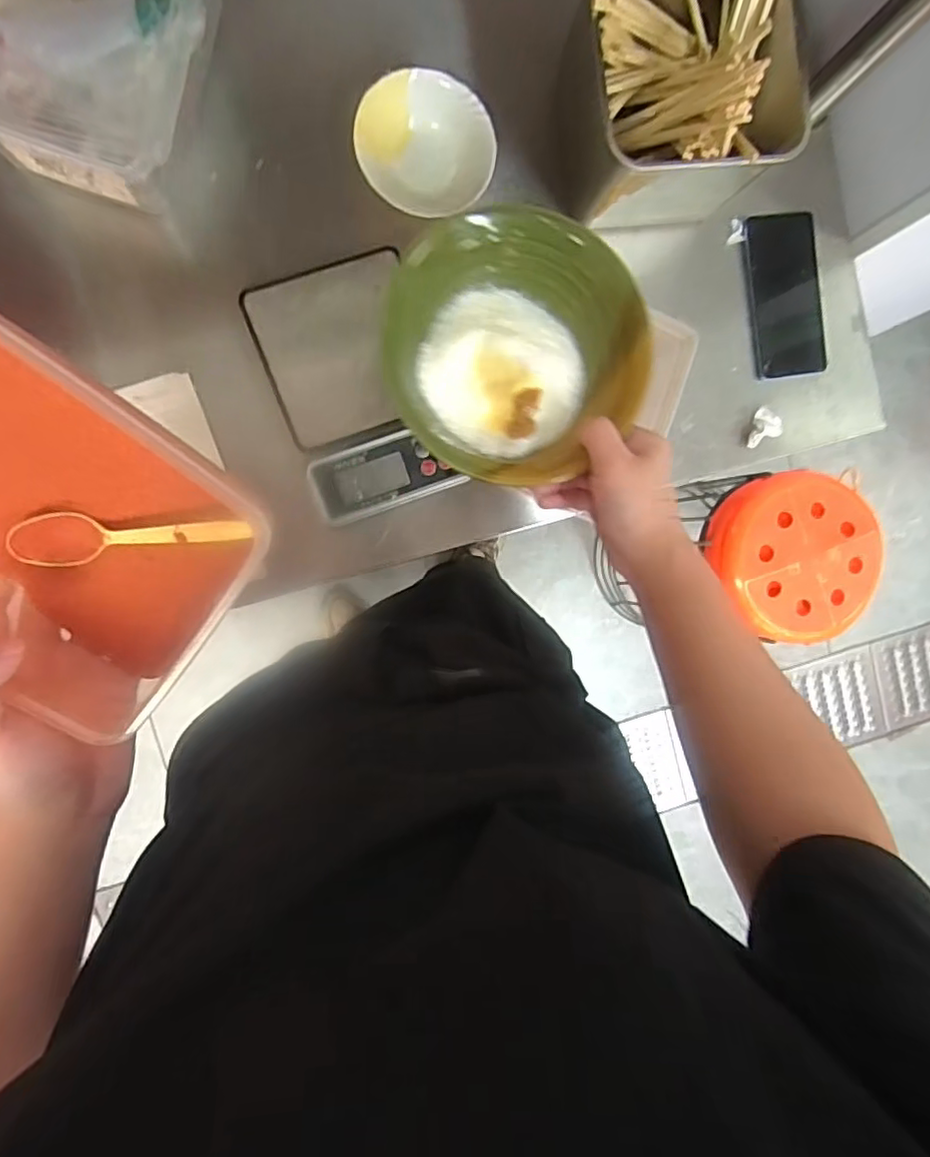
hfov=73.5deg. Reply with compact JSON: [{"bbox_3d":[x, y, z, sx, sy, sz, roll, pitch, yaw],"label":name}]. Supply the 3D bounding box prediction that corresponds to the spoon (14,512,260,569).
[{"bbox_3d":[-0.185,-0.024,0.347,0.129,0.022,0.028,-3,94,-9],"label":"spoon"}]

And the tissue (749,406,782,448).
[{"bbox_3d":[0.307,-0.158,0.644,0.038,0.012,0.032,-31,97,-6],"label":"tissue"}]

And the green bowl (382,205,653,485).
[{"bbox_3d":[0.040,-0.166,0.468,0.187,0.076,0.180,0,93,-9],"label":"green bowl"}]

